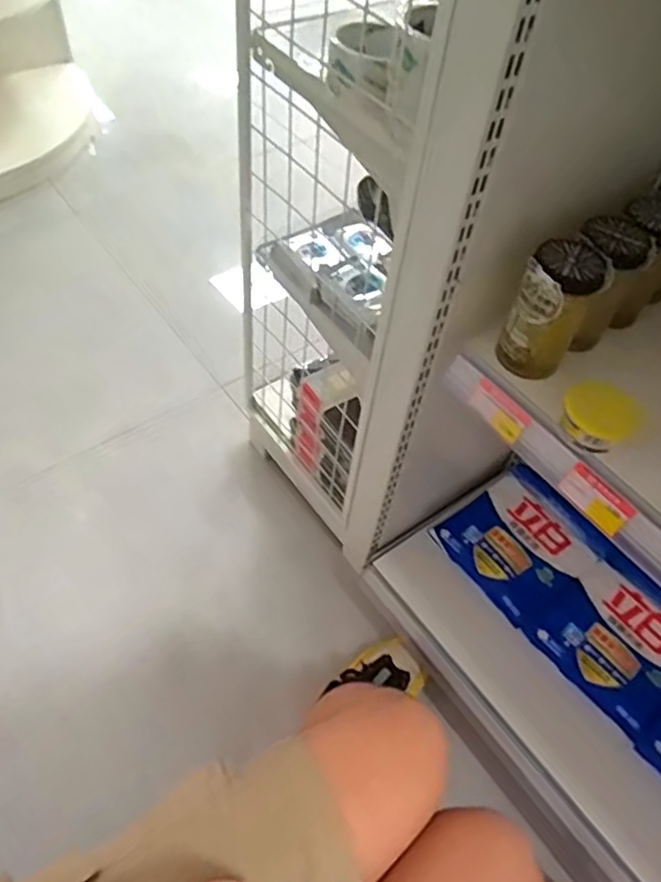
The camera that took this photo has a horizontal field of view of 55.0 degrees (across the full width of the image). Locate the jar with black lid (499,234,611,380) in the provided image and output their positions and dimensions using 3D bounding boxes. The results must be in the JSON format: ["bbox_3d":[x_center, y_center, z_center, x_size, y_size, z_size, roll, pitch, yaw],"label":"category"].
[{"bbox_3d":[0.224,-0.132,0.645,0.067,0.128,0.073,32,57,18],"label":"jar with black lid"}]

